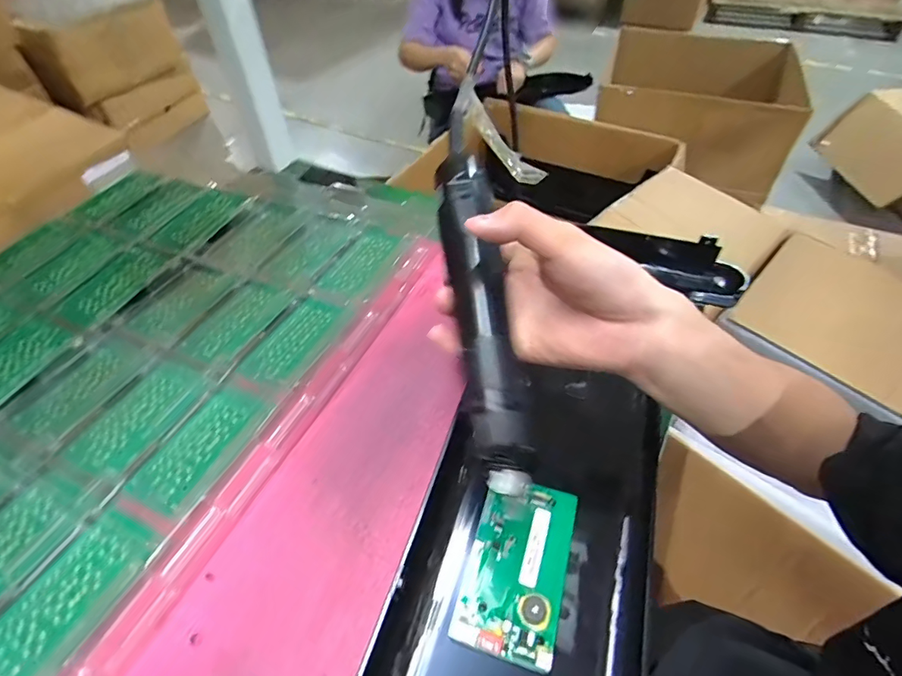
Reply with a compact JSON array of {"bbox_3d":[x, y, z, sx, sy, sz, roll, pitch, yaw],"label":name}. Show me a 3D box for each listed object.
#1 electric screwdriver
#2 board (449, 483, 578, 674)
[{"bbox_3d":[0.016,-0.045,0.311,0.034,0.035,0.274,-5,64,-4],"label":"electric screwdriver"},{"bbox_3d":[0.043,0.144,0.312,0.060,0.014,0.105,14,50,12],"label":"board"}]

